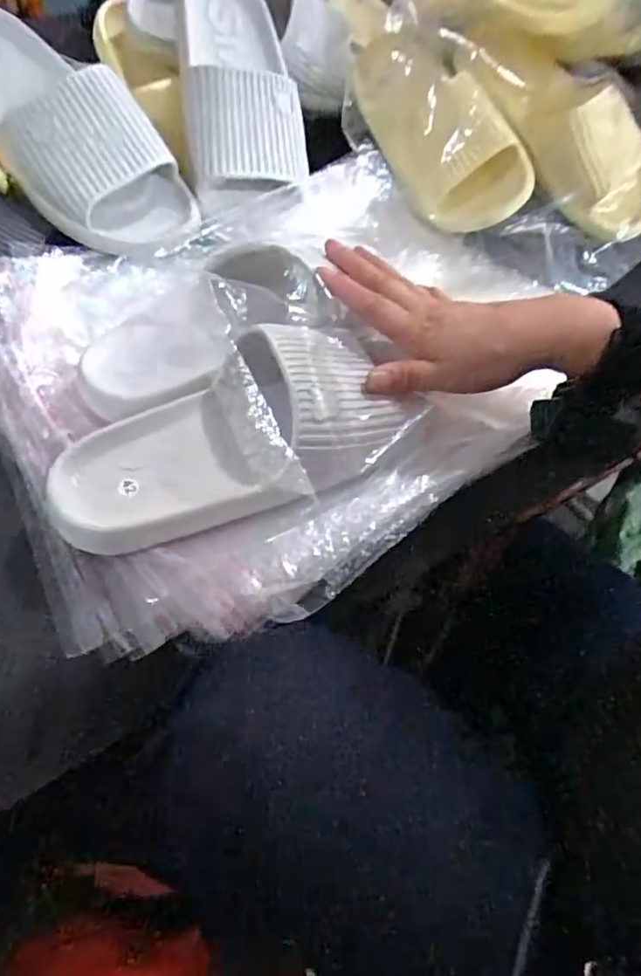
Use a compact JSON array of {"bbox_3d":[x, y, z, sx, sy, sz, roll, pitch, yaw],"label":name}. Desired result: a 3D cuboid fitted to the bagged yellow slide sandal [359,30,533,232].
[{"bbox_3d":[0.110,-0.348,0.590,0.105,0.094,0.229,-16,57,-15],"label":"bagged yellow slide sandal"}]

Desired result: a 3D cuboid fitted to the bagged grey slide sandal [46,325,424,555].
[{"bbox_3d":[-0.050,-0.038,0.386,0.233,0.065,0.112,-25,60,-21],"label":"bagged grey slide sandal"}]

